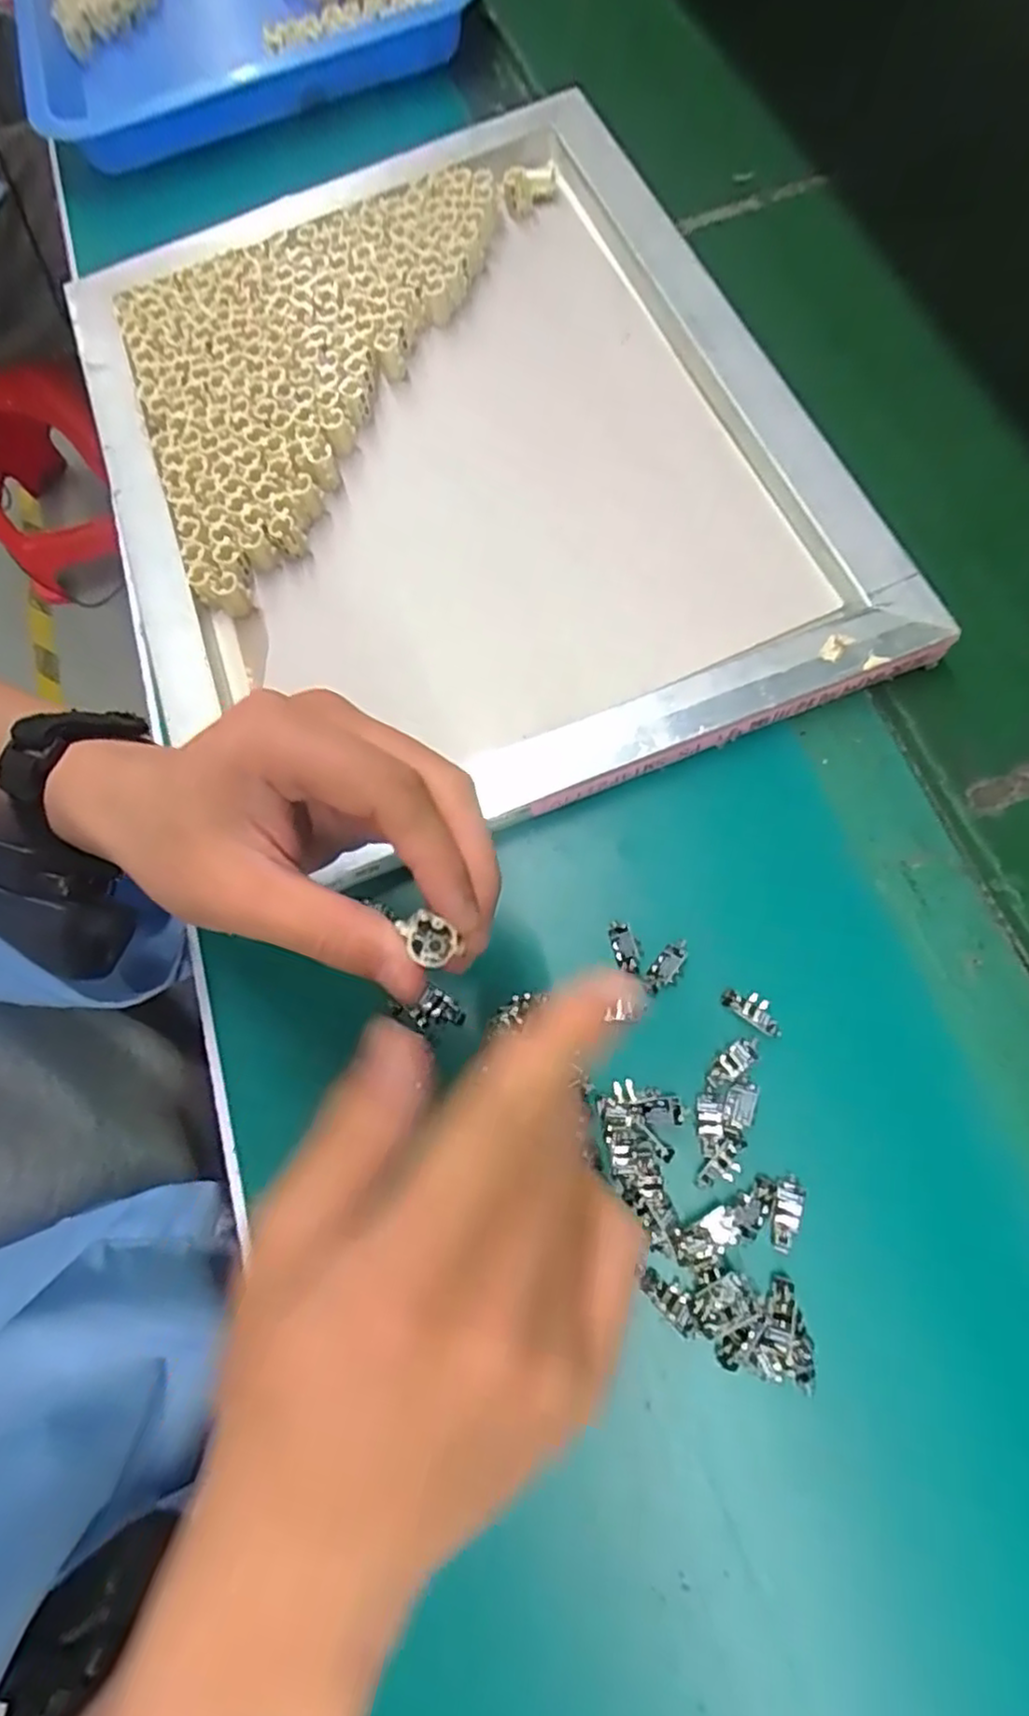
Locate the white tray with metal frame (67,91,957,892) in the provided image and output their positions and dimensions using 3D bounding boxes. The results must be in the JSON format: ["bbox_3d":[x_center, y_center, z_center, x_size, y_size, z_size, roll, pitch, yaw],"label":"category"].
[{"bbox_3d":[-0.042,-0.226,0.401,0.369,0.059,0.445,-21,72,-2],"label":"white tray with metal frame"}]

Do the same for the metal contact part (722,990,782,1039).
[{"bbox_3d":[0.102,0.064,0.296,0.027,0.004,0.012,33,78,14],"label":"metal contact part"}]

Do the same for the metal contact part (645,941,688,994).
[{"bbox_3d":[0.067,0.048,0.309,0.012,0.005,0.026,34,78,14],"label":"metal contact part"}]

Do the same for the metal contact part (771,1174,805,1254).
[{"bbox_3d":[0.106,0.139,0.273,0.010,0.004,0.028,13,74,9],"label":"metal contact part"}]

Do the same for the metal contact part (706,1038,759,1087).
[{"bbox_3d":[0.091,0.085,0.292,0.026,0.004,0.010,-39,73,-7],"label":"metal contact part"}]

